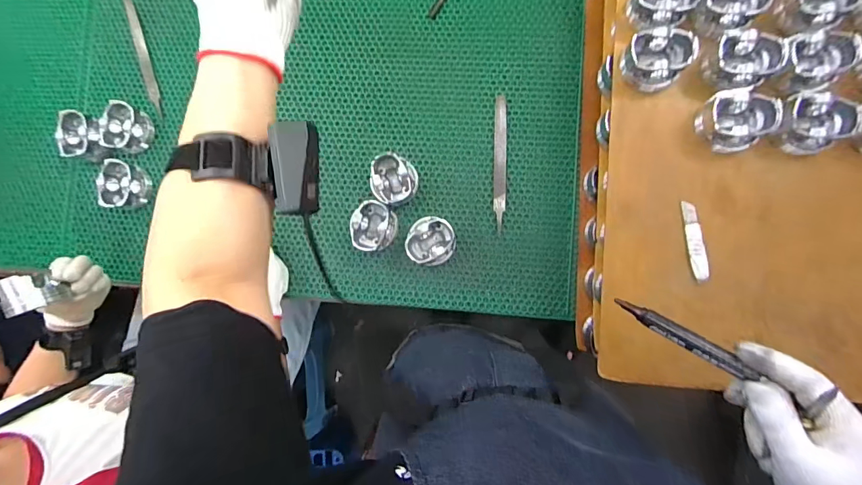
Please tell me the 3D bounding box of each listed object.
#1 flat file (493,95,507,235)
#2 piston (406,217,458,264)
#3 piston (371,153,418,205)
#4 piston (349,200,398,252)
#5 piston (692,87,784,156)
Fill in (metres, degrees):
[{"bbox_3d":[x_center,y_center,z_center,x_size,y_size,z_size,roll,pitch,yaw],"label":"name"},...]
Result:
[{"bbox_3d":[0.120,-0.138,0.724,0.021,0.006,0.232,1,88,5],"label":"flat file"},{"bbox_3d":[0.001,-0.002,0.706,0.077,0.049,0.079,0,88,5],"label":"piston"},{"bbox_3d":[-0.062,-0.110,0.716,0.073,0.053,0.081,-9,87,5],"label":"piston"},{"bbox_3d":[-0.098,-0.028,0.716,0.072,0.048,0.082,-2,87,5],"label":"piston"},{"bbox_3d":[0.415,-0.167,0.571,0.087,0.050,0.070,24,90,6],"label":"piston"}]

